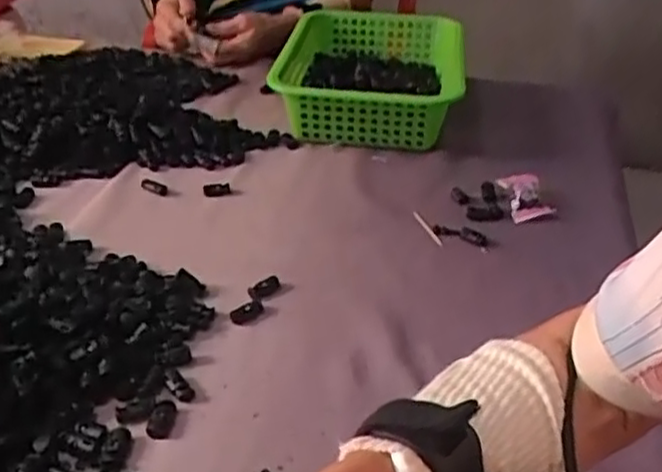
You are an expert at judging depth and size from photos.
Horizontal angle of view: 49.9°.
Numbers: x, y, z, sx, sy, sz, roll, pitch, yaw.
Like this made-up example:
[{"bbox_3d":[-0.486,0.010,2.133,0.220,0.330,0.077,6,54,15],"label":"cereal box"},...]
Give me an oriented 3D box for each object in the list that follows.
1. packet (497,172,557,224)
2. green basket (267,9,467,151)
[{"bbox_3d":[0.200,-0.040,0.728,0.042,0.022,0.061,-4,34,-9],"label":"packet"},{"bbox_3d":[0.055,-0.207,0.923,0.218,0.083,0.296,5,34,5],"label":"green basket"}]

